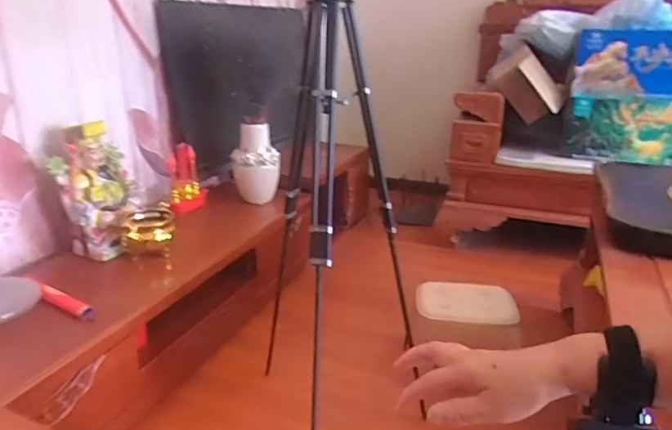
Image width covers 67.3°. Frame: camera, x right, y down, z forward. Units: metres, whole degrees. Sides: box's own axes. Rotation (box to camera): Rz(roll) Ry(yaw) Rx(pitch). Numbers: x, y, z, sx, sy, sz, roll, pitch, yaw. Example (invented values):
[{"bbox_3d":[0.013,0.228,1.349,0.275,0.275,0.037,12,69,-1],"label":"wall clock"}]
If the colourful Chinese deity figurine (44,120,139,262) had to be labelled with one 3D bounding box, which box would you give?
[{"bbox_3d":[-0.699,-0.076,1.470,0.204,0.341,0.211,-7,22,-21],"label":"colourful Chinese deity figurine"}]

